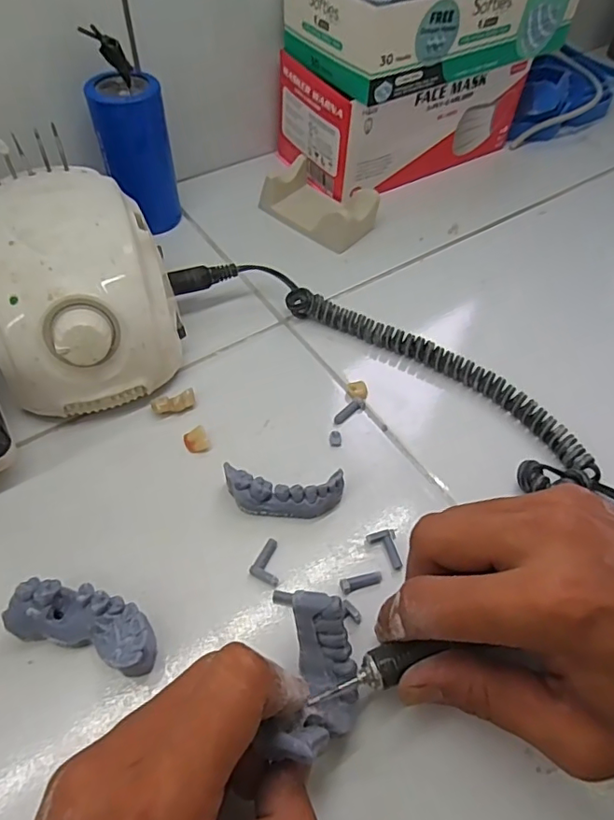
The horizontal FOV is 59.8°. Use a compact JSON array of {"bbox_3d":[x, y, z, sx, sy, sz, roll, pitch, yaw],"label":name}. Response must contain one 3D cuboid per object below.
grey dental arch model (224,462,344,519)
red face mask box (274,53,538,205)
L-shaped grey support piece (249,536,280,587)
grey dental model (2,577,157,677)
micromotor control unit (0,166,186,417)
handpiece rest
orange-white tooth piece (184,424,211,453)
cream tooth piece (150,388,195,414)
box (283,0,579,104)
[{"bbox_3d":[-0.012,0.045,0.288,0.063,0.019,0.022,3,54,-1],"label":"grey dental arch model"},{"bbox_3d":[0.087,-0.269,0.477,0.199,0.080,0.107,-26,60,-20],"label":"red face mask box"},{"bbox_3d":[-0.022,0.078,0.273,0.014,0.004,0.024,-2,54,-5],"label":"L-shaped grey support piece"},{"bbox_3d":[-0.100,0.098,0.243,0.067,0.026,0.027,16,55,8],"label":"grey dental model"},{"bbox_3d":[-0.137,-0.071,0.325,0.101,0.085,0.136,-15,56,-14],"label":"micromotor control unit"},{"bbox_3d":[0.014,-0.171,0.439,0.087,0.035,0.059,36,60,21],"label":"handpiece rest"},{"bbox_3d":[-0.065,0.017,0.312,0.014,0.010,0.013,1,54,-2],"label":"orange-white tooth piece"},{"bbox_3d":[-0.081,-0.004,0.326,0.026,0.009,0.010,-17,57,-15],"label":"cream tooth piece"},{"bbox_3d":[0.098,-0.312,0.416,0.204,0.060,0.107,-25,59,-20],"label":"box"}]

